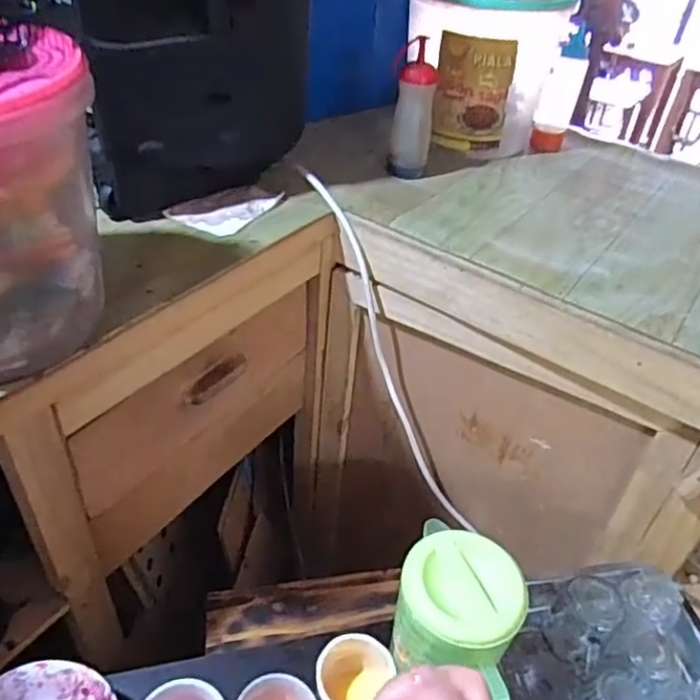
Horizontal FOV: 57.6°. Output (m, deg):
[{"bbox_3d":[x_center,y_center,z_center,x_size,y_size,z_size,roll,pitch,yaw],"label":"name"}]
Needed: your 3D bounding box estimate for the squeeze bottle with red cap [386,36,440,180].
[{"bbox_3d":[0.093,-0.345,0.922,0.061,0.185,0.069,9,41,5],"label":"squeeze bottle with red cap"}]

